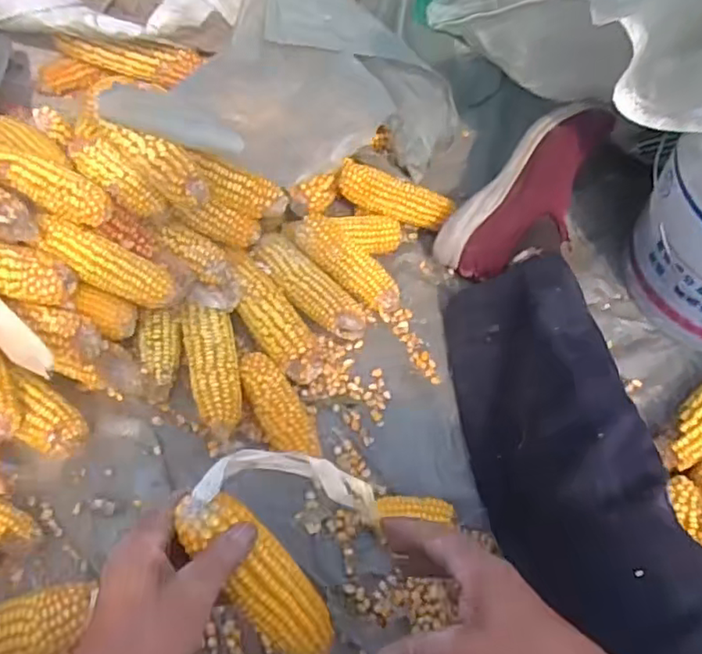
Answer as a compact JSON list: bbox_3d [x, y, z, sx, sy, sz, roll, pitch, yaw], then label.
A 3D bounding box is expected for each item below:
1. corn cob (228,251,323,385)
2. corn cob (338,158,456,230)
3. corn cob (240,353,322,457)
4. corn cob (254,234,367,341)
[{"bbox_3d":[-0.084,-0.010,0.648,0.055,0.041,0.157,-33,67,-20],"label":"corn cob"},{"bbox_3d":[0.052,-0.150,0.716,0.141,0.041,0.043,15,58,-20],"label":"corn cob"},{"bbox_3d":[-0.069,0.079,0.599,0.048,0.042,0.129,-23,64,-16],"label":"corn cob"},{"bbox_3d":[-0.048,-0.041,0.673,0.042,0.039,0.155,-39,69,-22],"label":"corn cob"}]

